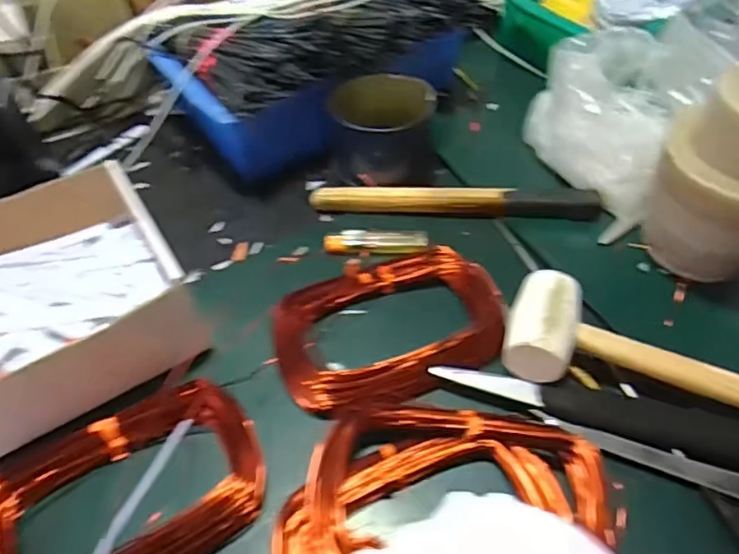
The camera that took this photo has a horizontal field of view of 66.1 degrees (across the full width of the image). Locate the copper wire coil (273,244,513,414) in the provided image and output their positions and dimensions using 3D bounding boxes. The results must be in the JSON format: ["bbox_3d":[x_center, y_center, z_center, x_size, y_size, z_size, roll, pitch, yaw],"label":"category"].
[{"bbox_3d":[0.015,0.035,0.436,0.170,0.023,0.118,-21,54,-14],"label":"copper wire coil"}]

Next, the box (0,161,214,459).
[{"bbox_3d":[-0.275,0.028,0.420,0.239,0.070,0.193,-28,56,-19],"label":"box"}]

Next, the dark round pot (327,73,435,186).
[{"bbox_3d":[0.017,-0.137,0.547,0.091,0.078,0.085,-1,51,1],"label":"dark round pot"}]

